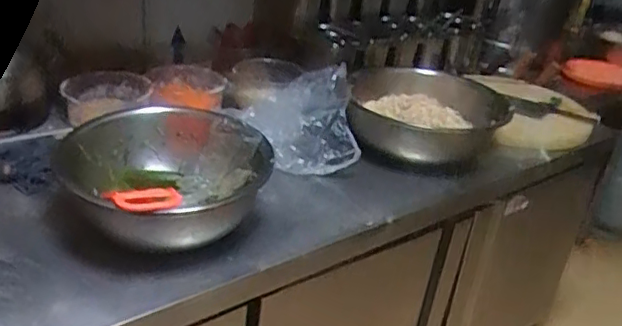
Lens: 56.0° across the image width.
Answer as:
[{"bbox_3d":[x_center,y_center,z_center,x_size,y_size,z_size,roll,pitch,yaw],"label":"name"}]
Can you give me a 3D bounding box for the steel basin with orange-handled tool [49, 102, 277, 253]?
[{"bbox_3d":[-0.275,0.015,0.965,0.334,0.116,0.297,16,29,22],"label":"steel basin with orange-handled tool"}]

